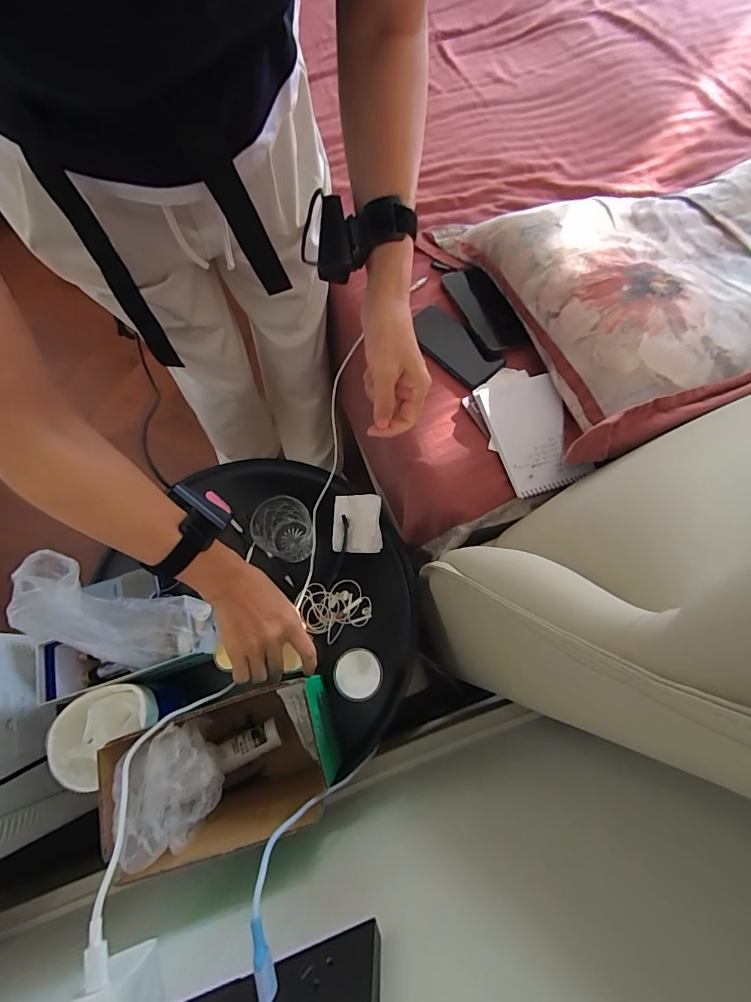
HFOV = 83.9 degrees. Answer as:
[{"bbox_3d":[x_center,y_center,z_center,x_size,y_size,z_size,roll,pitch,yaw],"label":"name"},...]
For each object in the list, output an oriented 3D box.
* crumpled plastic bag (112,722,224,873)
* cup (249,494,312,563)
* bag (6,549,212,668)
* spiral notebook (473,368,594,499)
[{"bbox_3d":[-0.199,0.275,0.401,0.087,0.065,0.100,-30,70,-11],"label":"crumpled plastic bag"},{"bbox_3d":[-0.133,0.043,0.624,0.077,0.080,0.077,0,68,1],"label":"cup"},{"bbox_3d":[-0.319,0.137,0.499,0.216,0.089,0.100,26,67,-22],"label":"bag"},{"bbox_3d":[0.196,-0.094,0.534,0.102,0.017,0.168,-18,73,-8],"label":"spiral notebook"}]

